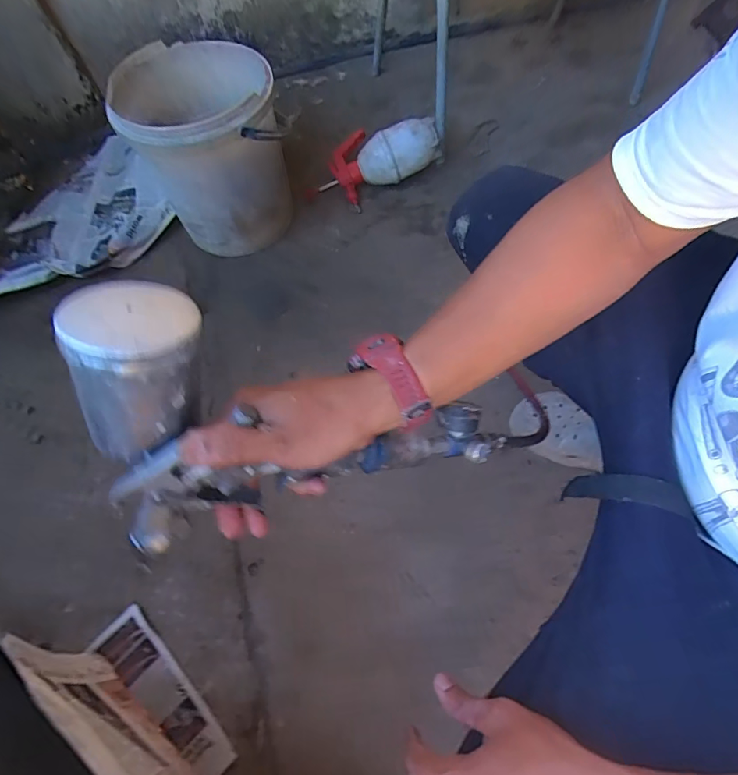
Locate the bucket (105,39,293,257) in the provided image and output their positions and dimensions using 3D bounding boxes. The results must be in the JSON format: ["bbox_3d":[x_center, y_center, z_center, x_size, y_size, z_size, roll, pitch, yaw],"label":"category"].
[{"bbox_3d":[-0.300,-0.456,0.933,0.261,0.336,0.256,-2,63,5],"label":"bucket"}]

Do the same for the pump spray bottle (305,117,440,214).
[{"bbox_3d":[0.005,-0.515,1.059,0.318,0.104,0.153,-16,62,17],"label":"pump spray bottle"}]

